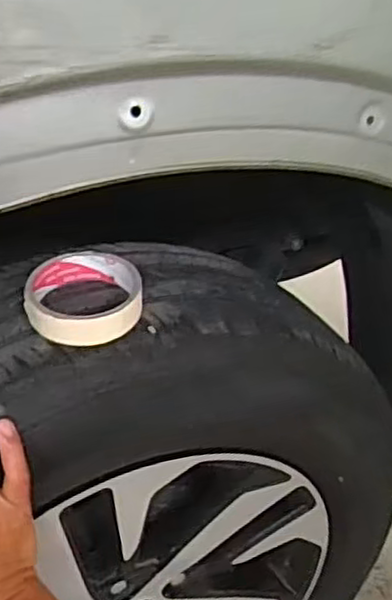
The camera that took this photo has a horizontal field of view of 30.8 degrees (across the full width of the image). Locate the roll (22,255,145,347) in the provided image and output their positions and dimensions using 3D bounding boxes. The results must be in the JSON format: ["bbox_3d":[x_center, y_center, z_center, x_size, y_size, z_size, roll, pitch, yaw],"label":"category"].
[{"bbox_3d":[-0.084,-0.004,0.535,0.084,0.032,0.081,4,32,-2],"label":"roll"}]

